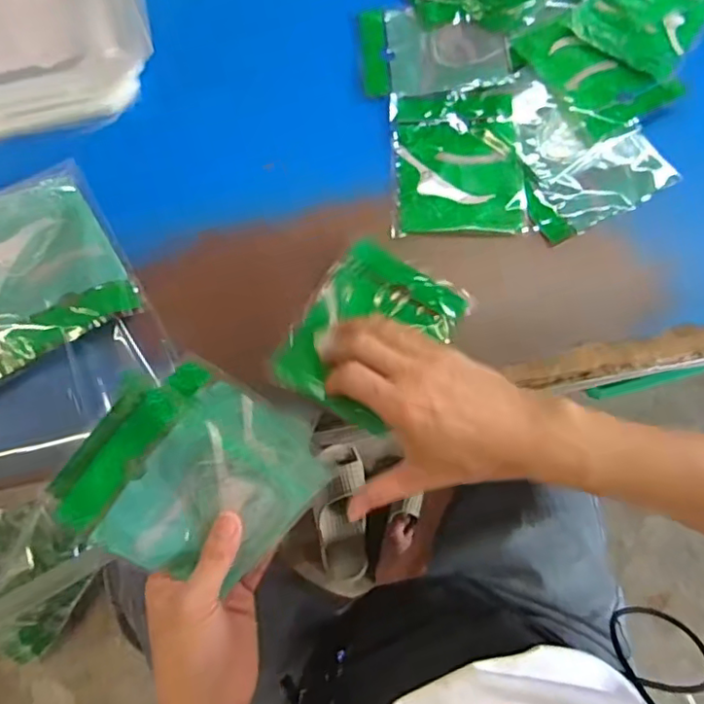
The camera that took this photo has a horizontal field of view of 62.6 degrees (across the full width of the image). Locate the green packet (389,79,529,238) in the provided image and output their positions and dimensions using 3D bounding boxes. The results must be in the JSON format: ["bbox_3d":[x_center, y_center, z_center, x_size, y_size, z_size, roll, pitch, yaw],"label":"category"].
[{"bbox_3d":[0.090,-0.168,0.499,0.108,0.009,0.143,-1,73,0],"label":"green packet"}]

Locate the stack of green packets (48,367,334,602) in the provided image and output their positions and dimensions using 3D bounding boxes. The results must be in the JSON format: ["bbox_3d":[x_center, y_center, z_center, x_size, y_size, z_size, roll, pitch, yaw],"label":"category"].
[{"bbox_3d":[-0.102,0.084,0.385,0.145,0.011,0.131,34,89,-16],"label":"stack of green packets"}]

